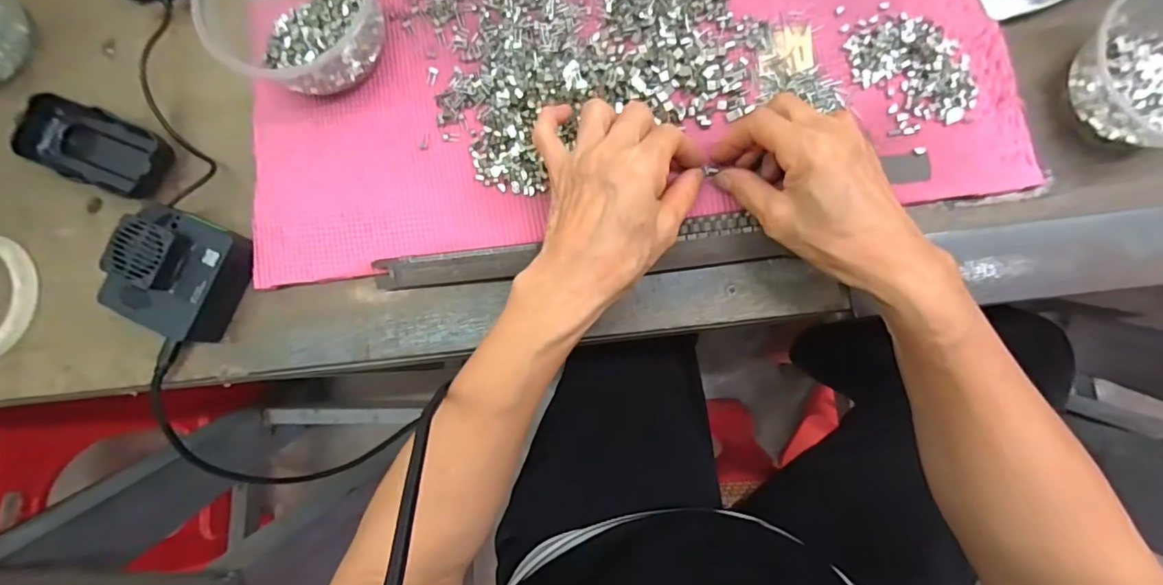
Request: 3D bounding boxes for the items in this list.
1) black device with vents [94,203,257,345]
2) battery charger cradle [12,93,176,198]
[{"bbox_3d":[-0.273,-0.013,0.352,0.069,0.043,0.079,28,85,7],"label":"black device with vents"},{"bbox_3d":[-0.355,-0.105,0.380,0.104,0.022,0.052,18,84,6],"label":"battery charger cradle"}]

